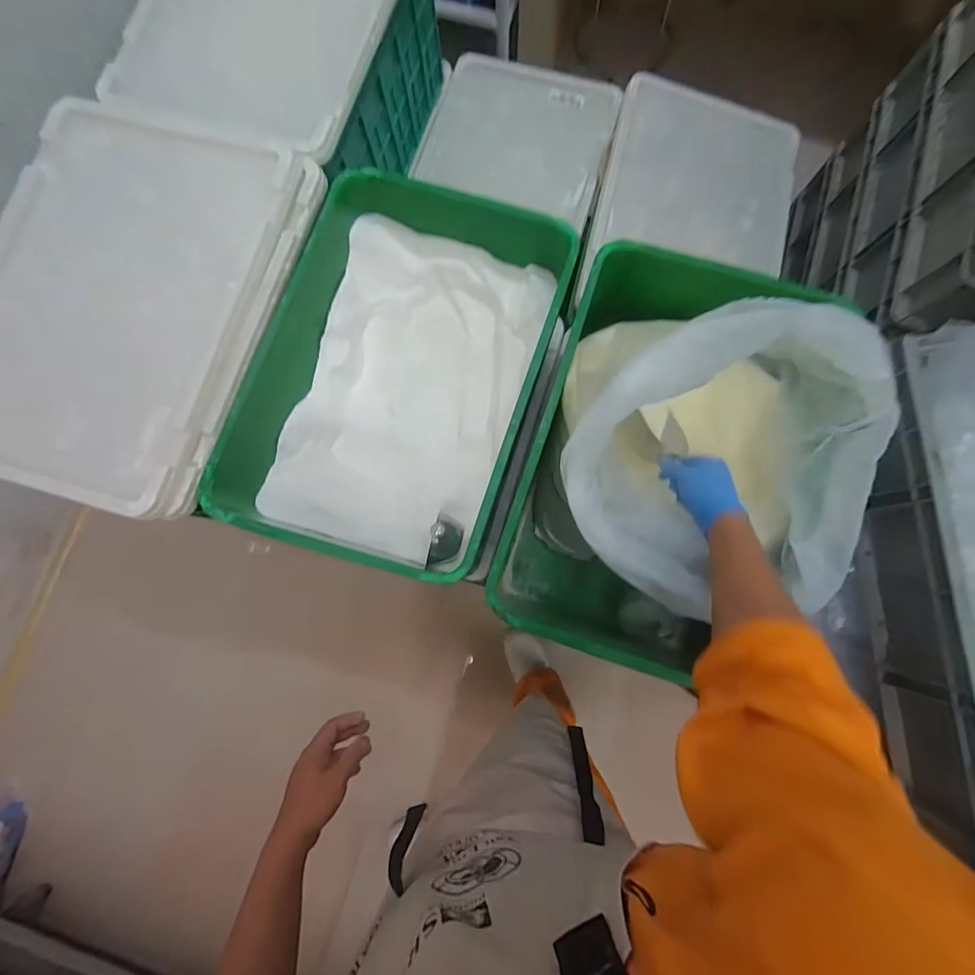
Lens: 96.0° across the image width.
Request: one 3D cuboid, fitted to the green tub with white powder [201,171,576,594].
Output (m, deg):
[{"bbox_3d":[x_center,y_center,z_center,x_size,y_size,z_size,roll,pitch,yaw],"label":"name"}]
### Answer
[{"bbox_3d":[-0.131,-0.179,0.789,0.421,0.250,0.616,17,83,5],"label":"green tub with white powder"}]

